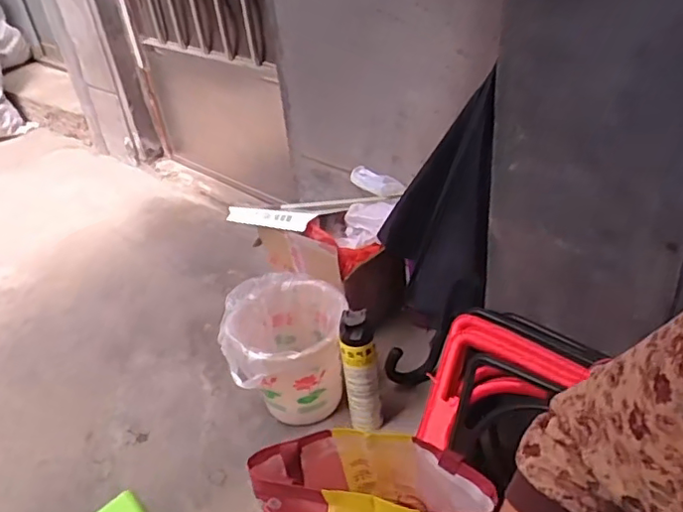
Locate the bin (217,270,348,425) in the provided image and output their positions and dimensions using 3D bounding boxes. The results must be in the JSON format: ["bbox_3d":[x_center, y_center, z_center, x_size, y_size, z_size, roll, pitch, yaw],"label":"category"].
[{"bbox_3d":[-0.104,0.201,1.206,0.226,0.262,0.223,1,38,9],"label":"bin"}]

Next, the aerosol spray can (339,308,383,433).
[{"bbox_3d":[0.036,0.222,1.108,0.062,0.274,0.061,-4,37,3],"label":"aerosol spray can"}]

